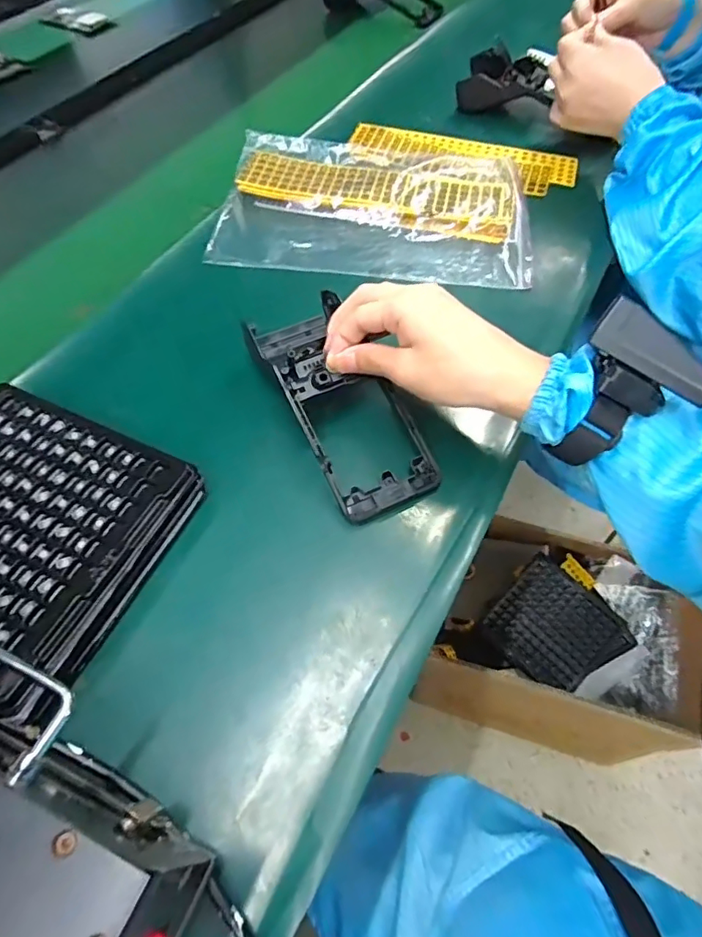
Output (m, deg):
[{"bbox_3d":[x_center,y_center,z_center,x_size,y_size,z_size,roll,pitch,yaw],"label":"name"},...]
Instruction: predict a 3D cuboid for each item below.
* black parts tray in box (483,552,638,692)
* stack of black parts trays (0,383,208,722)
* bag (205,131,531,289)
[{"bbox_3d":[0.316,0.246,0.839,0.174,0.020,0.162,40,82,18],"label":"black parts tray in box"},{"bbox_3d":[-0.200,0.038,0.332,0.169,0.034,0.162,21,59,15],"label":"stack of black parts trays"},{"bbox_3d":[0.024,-0.263,0.543,0.288,0.022,0.204,5,62,3],"label":"bag"}]

